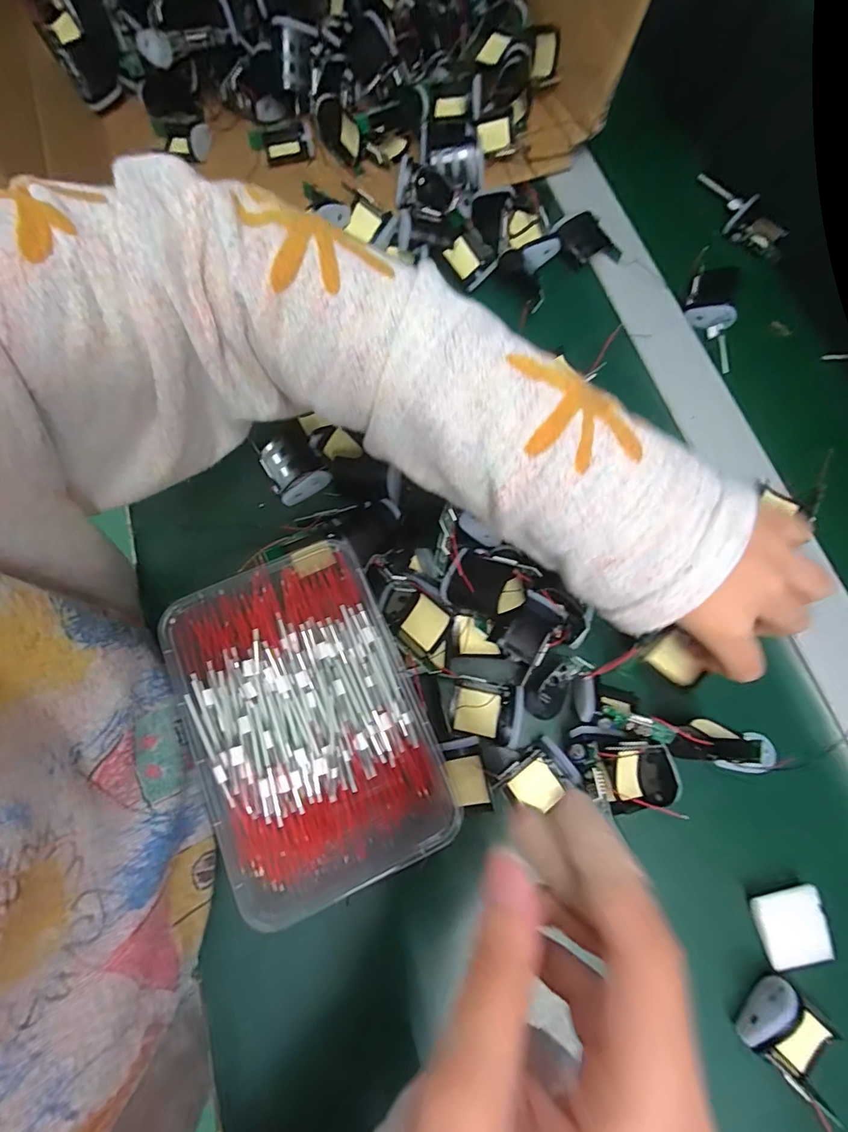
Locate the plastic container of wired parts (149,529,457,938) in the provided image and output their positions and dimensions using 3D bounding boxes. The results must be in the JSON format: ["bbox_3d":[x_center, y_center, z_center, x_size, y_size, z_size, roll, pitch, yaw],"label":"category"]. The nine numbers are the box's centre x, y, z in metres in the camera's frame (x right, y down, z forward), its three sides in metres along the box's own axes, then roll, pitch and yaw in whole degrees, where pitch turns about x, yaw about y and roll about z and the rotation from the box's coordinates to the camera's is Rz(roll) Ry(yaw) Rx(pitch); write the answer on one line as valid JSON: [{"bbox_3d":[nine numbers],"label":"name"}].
[{"bbox_3d":[-0.062,0.083,0.266,0.115,0.054,0.170,-25,75,-7],"label":"plastic container of wired parts"}]

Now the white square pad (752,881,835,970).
[{"bbox_3d":[0.198,0.195,0.255,0.038,0.007,0.035,-13,74,-4],"label":"white square pad"}]

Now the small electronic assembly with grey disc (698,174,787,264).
[{"bbox_3d":[0.273,-0.304,0.407,0.029,0.022,0.110,-30,76,-9],"label":"small electronic assembly with grey disc"}]

